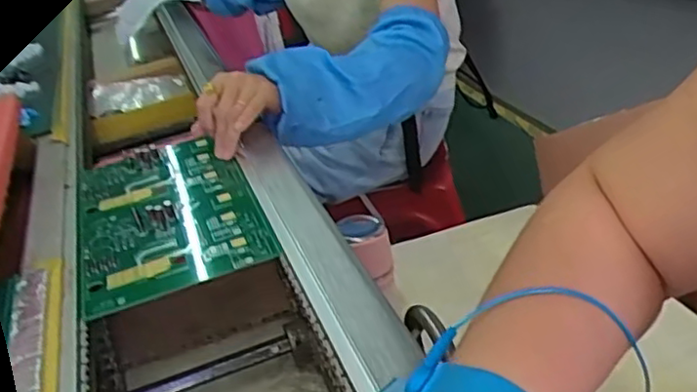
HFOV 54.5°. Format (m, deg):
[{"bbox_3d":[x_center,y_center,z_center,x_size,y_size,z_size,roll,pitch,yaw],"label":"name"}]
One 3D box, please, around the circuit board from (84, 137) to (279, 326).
[{"bbox_3d":[-0.177,0.007,0.657,0.156,0.019,0.284,-18,32,-12],"label":"circuit board"}]

